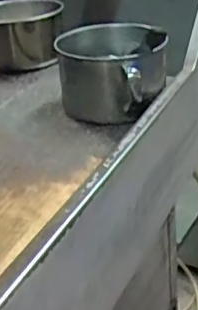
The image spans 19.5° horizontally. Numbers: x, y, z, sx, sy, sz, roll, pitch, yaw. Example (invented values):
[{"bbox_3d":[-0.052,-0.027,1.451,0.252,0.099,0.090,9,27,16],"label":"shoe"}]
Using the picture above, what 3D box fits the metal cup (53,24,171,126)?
[{"bbox_3d":[0.013,-0.106,0.696,0.120,0.094,0.147,-9,27,-6],"label":"metal cup"}]

